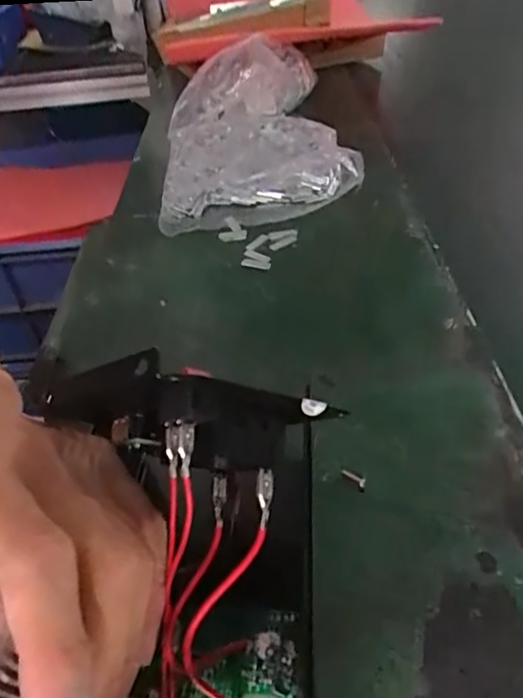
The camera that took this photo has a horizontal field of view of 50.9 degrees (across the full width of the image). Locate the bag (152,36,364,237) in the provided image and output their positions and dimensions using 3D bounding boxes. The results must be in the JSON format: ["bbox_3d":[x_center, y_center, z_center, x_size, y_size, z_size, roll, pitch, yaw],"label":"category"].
[{"bbox_3d":[-0.017,-0.229,0.558,0.170,0.102,0.283,-7,42,-1],"label":"bag"}]

